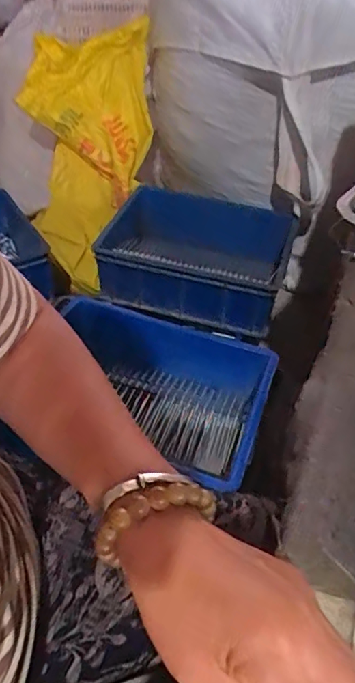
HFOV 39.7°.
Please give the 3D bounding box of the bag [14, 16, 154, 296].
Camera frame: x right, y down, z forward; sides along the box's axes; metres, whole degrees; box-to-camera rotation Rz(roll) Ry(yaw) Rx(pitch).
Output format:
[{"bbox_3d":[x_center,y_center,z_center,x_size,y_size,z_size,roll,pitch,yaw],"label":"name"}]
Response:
[{"bbox_3d":[-0.259,-0.503,1.322,0.352,0.736,0.142,5,2,0],"label":"bag"}]

